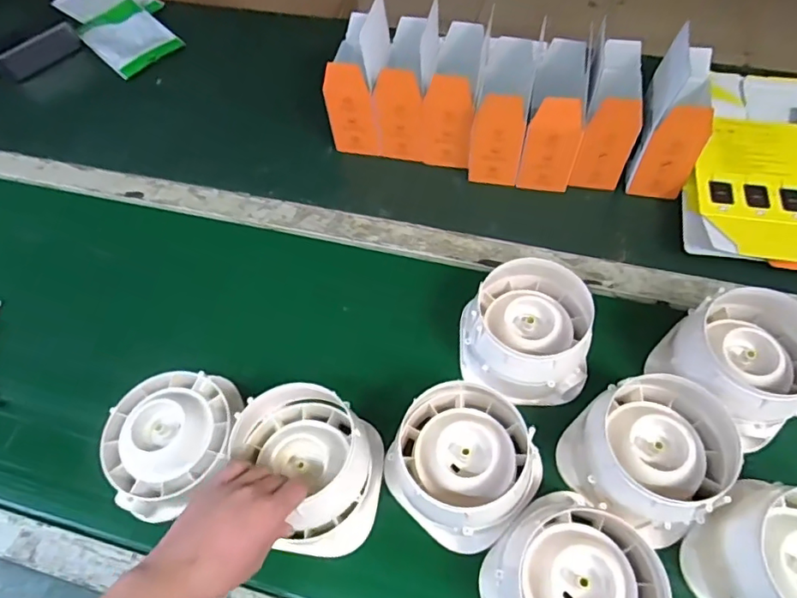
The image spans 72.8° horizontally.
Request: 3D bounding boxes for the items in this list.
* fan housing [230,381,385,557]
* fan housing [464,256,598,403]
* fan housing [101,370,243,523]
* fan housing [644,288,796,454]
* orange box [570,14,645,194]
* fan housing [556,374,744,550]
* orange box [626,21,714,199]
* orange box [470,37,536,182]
[{"bbox_3d":[-0.088,0.163,0.517,0.135,0.087,0.135,10,62,8],"label":"fan housing"},{"bbox_3d":[0.141,0.031,0.574,0.122,0.098,0.128,18,63,12],"label":"fan housing"},{"bbox_3d":[-0.229,0.142,0.557,0.130,0.059,0.131,-1,61,2],"label":"fan housing"},{"bbox_3d":[0.351,0.062,0.549,0.144,0.091,0.135,-36,65,-16],"label":"fan housing"},{"bbox_3d":[0.260,-0.224,0.674,0.068,0.137,0.116,13,62,10],"label":"orange box"},{"bbox_3d":[0.240,0.144,0.518,0.137,0.088,0.144,-1,61,2],"label":"fan housing"},{"bbox_3d":[0.331,-0.219,0.650,0.068,0.166,0.109,11,60,9],"label":"orange box"},{"bbox_3d":[0.133,-0.239,0.693,0.062,0.139,0.112,9,62,8],"label":"orange box"}]

